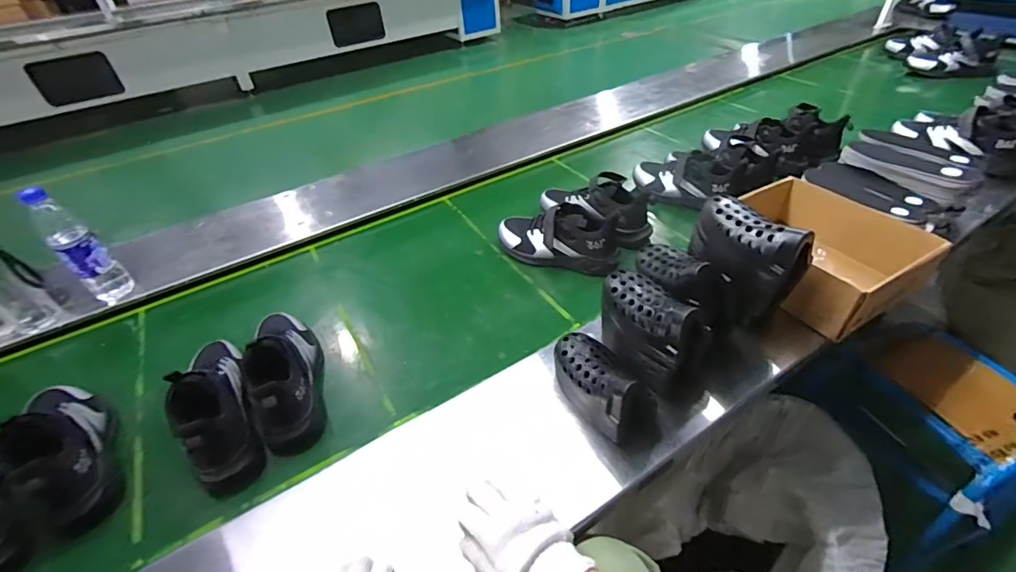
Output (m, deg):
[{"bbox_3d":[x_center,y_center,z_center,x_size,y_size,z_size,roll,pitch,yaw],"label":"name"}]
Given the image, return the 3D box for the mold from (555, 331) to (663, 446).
[{"bbox_3d":[0.121,0.126,0.596,0.079,0.093,0.149,-30,46,-26],"label":"mold"}]

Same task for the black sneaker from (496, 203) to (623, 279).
[{"bbox_3d":[0.094,-0.089,0.884,0.243,0.119,0.083,9,42,16],"label":"black sneaker"}]

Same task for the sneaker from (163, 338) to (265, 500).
[{"bbox_3d":[-0.418,0.154,0.632,0.091,0.117,0.239,-23,44,-20],"label":"sneaker"}]

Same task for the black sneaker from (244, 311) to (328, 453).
[{"bbox_3d":[-0.337,0.114,0.679,0.083,0.118,0.245,-17,42,-14],"label":"black sneaker"}]

